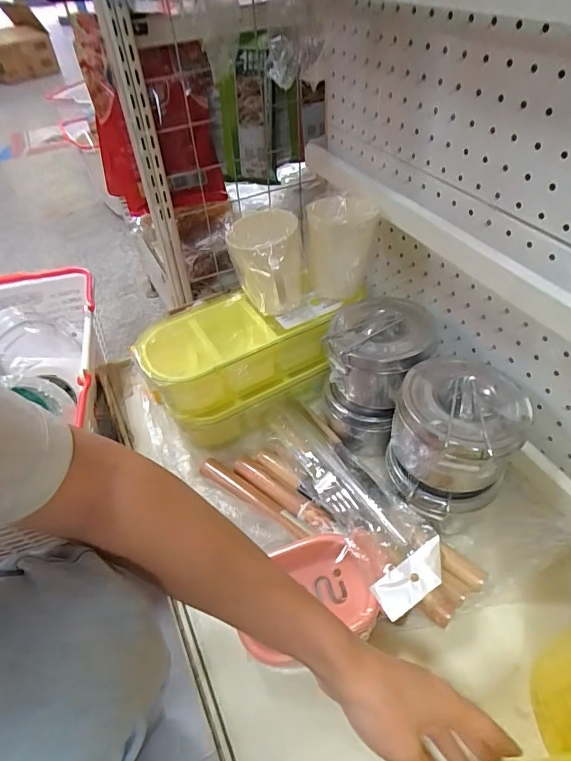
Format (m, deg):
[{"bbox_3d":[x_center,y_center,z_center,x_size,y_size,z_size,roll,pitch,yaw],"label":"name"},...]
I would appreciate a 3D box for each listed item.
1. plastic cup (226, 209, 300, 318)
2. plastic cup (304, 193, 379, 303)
[{"bbox_3d":[-0.022,-0.131,0.546,0.081,0.120,0.082,-3,46,3],"label":"plastic cup"},{"bbox_3d":[0.070,-0.167,0.566,0.077,0.104,0.071,-3,46,3],"label":"plastic cup"}]

